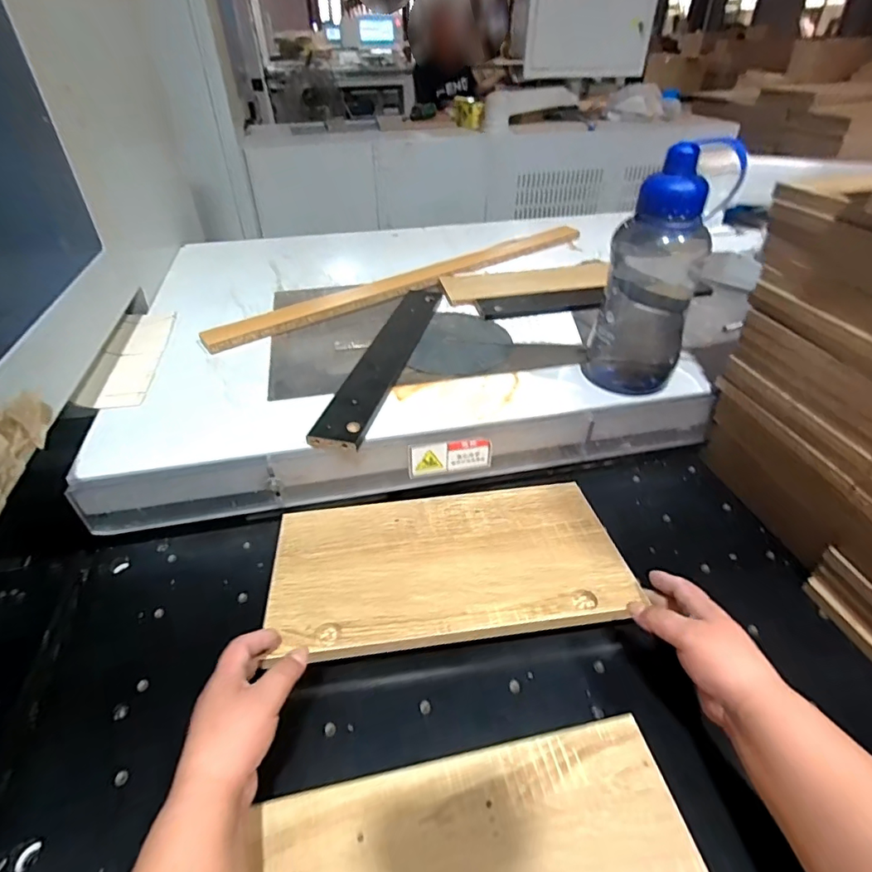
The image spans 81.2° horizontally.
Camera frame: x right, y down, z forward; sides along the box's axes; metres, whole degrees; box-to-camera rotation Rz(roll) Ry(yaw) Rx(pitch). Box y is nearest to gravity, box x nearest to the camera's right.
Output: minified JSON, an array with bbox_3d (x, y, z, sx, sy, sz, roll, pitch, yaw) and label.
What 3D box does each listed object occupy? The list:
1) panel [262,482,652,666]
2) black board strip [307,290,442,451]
[{"bbox_3d":[0.013,0.131,0.542,0.358,0.009,0.204,-4,33,-5],"label":"panel"},{"bbox_3d":[-0.065,-0.116,0.700,0.063,0.021,0.397,9,43,12],"label":"black board strip"}]

